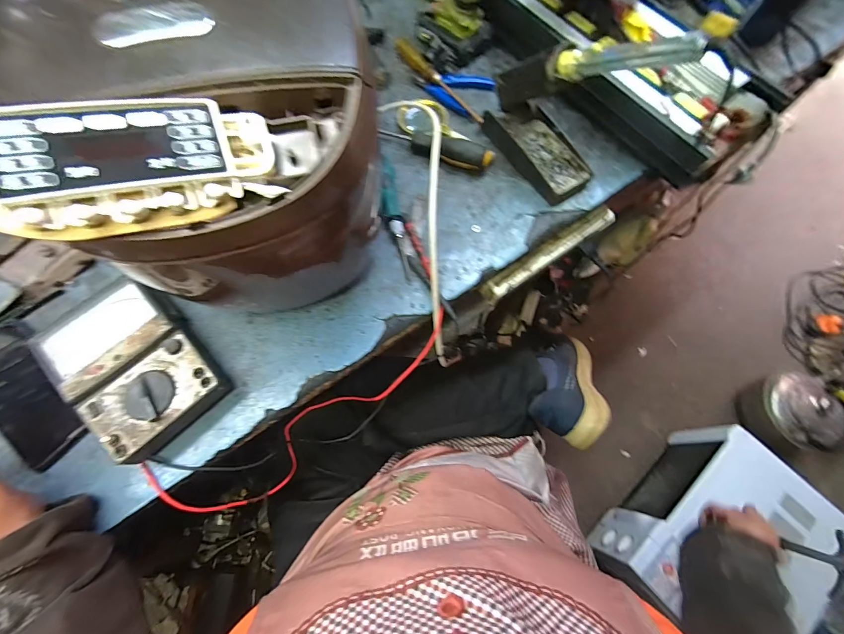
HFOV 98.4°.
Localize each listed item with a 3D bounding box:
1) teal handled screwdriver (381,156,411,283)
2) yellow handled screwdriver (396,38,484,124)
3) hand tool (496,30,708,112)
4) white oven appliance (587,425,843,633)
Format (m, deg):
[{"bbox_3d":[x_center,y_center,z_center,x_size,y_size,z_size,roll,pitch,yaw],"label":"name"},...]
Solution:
[{"bbox_3d":[-0.035,-0.125,0.459,0.022,0.023,0.160,-12,80,-5],"label":"teal handled screwdriver"},{"bbox_3d":[0.017,-0.351,0.542,0.017,0.020,0.213,-32,74,-12],"label":"yellow handled screwdriver"},{"bbox_3d":[0.163,-0.255,0.377,0.023,0.047,0.235,-39,35,-14],"label":"hand tool"},{"bbox_3d":[0.742,0.570,0.927,0.452,0.288,0.340,-40,75,-14],"label":"white oven appliance"}]

